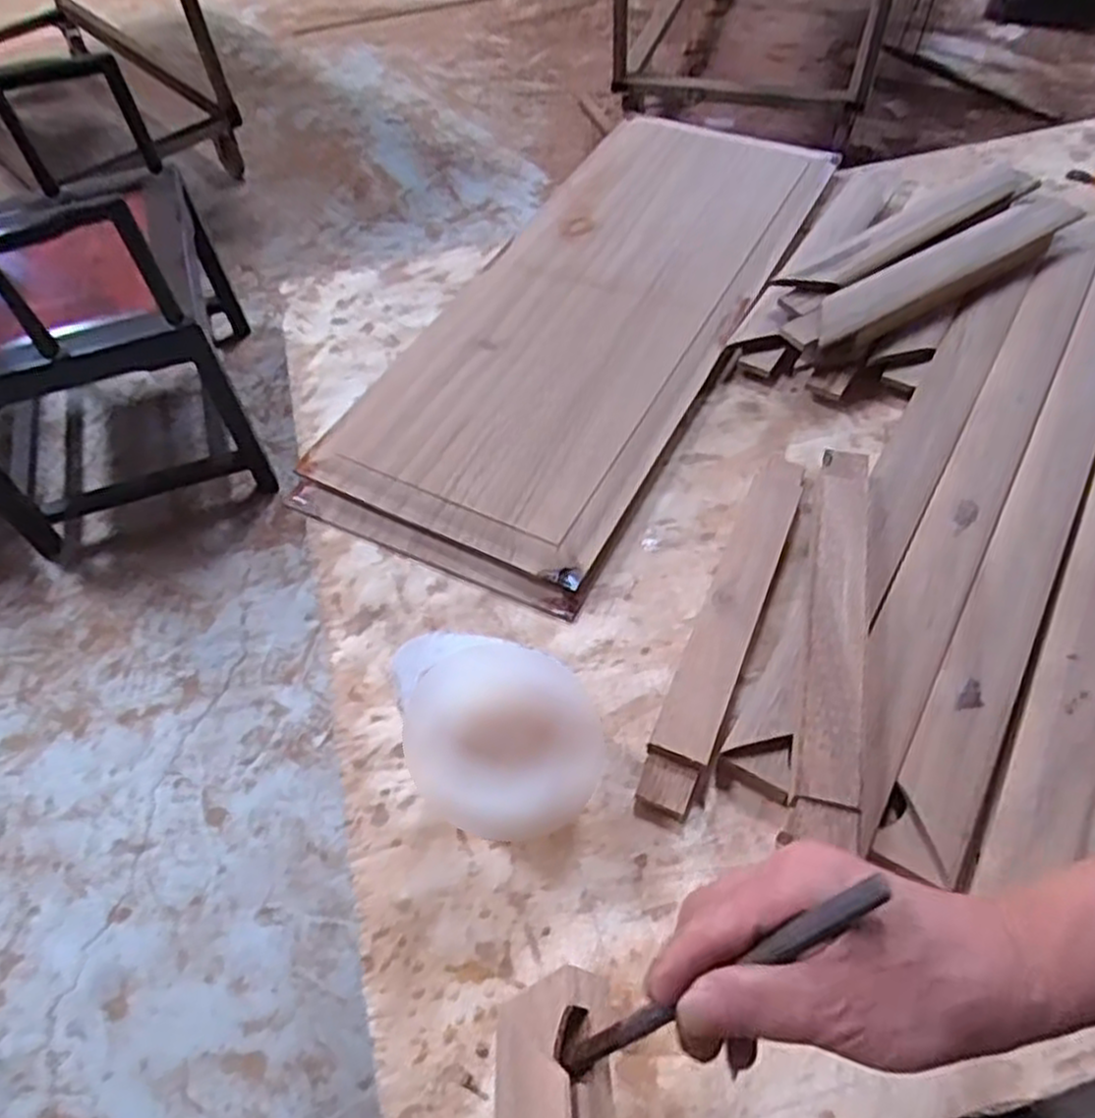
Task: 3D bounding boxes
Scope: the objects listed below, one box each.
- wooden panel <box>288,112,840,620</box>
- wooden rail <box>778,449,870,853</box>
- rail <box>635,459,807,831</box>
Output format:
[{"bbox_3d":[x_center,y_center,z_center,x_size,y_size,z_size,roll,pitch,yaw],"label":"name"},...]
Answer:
[{"bbox_3d":[0.041,-0.246,0.765,0.272,0.039,0.644,23,61,17],"label":"wooden panel"},{"bbox_3d":[0.191,0.042,0.519,0.043,0.033,0.293,12,58,10],"label":"wooden rail"},{"bbox_3d":[0.133,0.031,0.562,0.039,0.029,0.311,19,58,16],"label":"rail"}]

